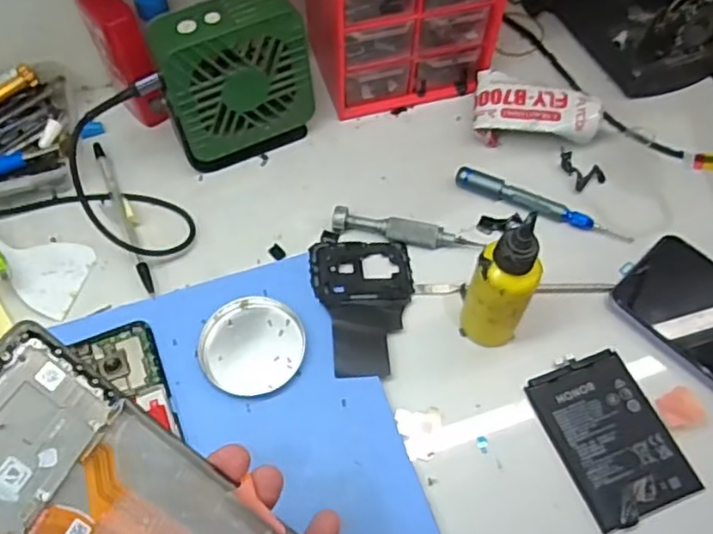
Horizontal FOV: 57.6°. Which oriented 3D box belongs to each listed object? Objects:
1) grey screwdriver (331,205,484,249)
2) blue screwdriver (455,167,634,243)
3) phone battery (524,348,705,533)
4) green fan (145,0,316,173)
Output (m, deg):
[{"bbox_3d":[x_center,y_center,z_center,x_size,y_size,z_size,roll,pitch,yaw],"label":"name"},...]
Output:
[{"bbox_3d":[0.034,-0.024,0.447,0.102,0.017,0.015,11,60,5],"label":"grey screwdriver"},{"bbox_3d":[0.132,-0.042,0.463,0.127,0.014,0.015,23,62,12],"label":"blue screwdriver"},{"bbox_3d":[0.149,0.097,0.382,0.065,0.006,0.094,-19,62,-12],"label":"phone battery"},{"bbox_3d":[-0.083,-0.126,0.452,0.097,0.110,0.042,-24,63,-14],"label":"green fan"}]

